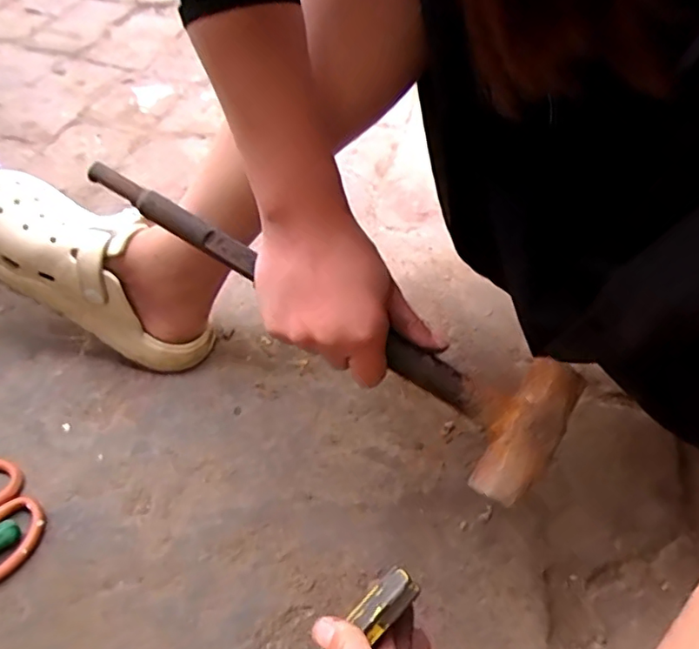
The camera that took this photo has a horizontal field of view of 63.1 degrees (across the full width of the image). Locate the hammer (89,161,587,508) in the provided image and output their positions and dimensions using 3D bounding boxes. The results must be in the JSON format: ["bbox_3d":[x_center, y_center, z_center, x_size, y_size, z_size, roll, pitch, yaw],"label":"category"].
[{"bbox_3d":[-0.017,-0.014,0.403,0.358,0.043,0.099,32,80,3],"label":"hammer"}]

